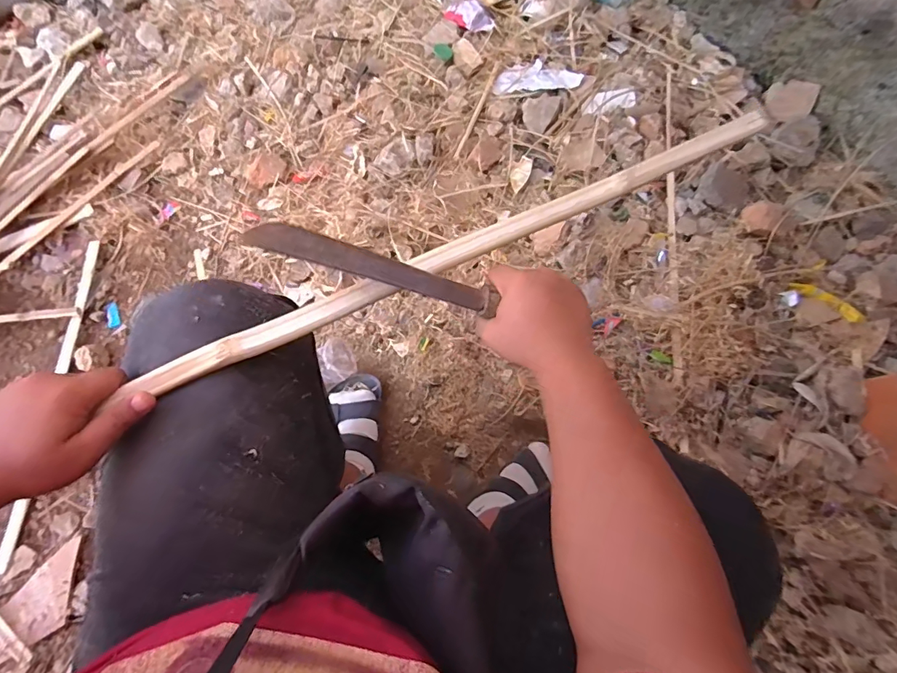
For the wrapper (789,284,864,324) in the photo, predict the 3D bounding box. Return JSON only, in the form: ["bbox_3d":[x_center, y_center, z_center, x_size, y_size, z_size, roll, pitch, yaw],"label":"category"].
[{"bbox_3d":[0.705,-0.067,0.842,0.128,0.007,0.036,37,60,17],"label":"wrapper"}]

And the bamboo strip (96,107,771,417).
[{"bbox_3d":[0.046,-0.098,0.447,0.690,0.016,0.027,-25,76,-12],"label":"bamboo strip"}]

